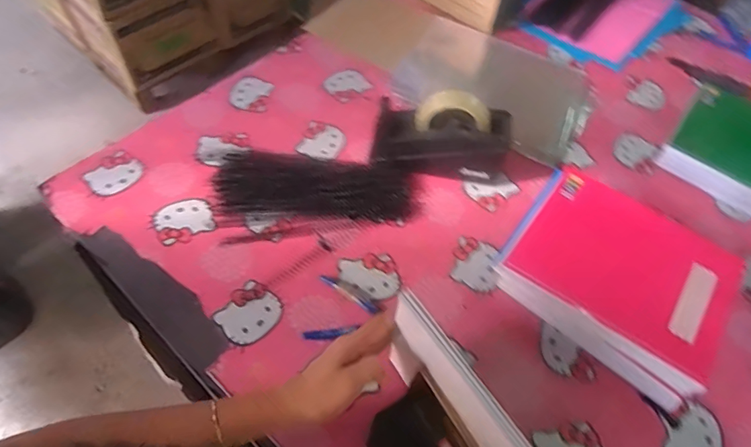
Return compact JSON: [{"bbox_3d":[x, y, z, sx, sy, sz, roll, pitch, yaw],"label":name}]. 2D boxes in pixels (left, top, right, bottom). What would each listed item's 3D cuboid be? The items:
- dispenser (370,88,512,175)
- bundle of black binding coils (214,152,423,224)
[{"bbox_3d":[0.096,-0.130,0.743,0.198,0.119,0.072,7,56,0],"label":"dispenser"},{"bbox_3d":[-0.083,-0.054,0.729,0.296,0.032,0.104,6,56,-1],"label":"bundle of black binding coils"}]

